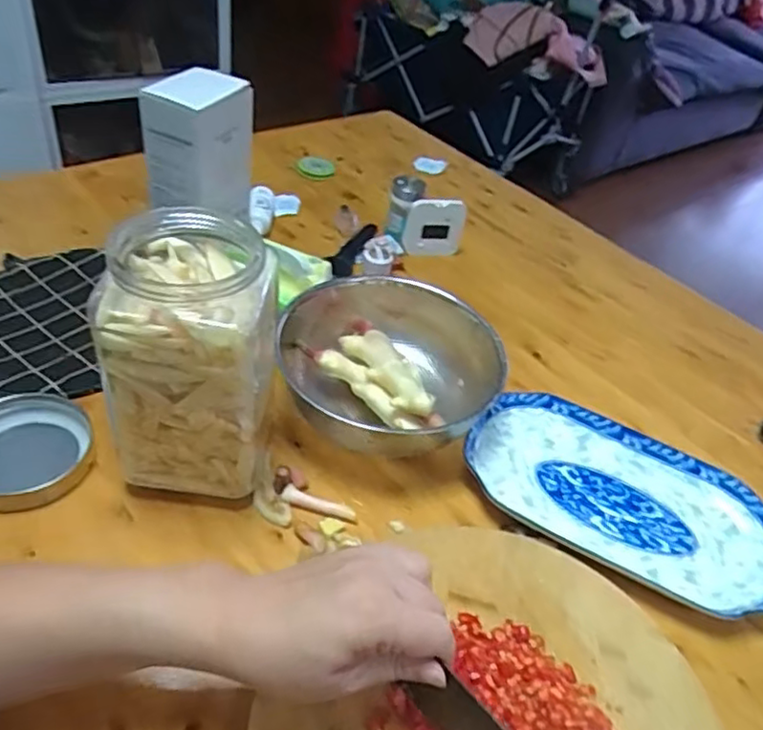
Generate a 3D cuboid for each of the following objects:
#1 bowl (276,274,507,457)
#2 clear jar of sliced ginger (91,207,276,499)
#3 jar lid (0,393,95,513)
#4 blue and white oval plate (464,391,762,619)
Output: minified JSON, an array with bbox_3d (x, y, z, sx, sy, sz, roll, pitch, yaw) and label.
[{"bbox_3d":[0.004,0.003,0.627,0.211,0.075,0.196,6,43,-6],"label":"bowl"},{"bbox_3d":[-0.141,-0.002,0.504,0.104,0.205,0.106,6,43,-6],"label":"clear jar of sliced ginger"},{"bbox_3d":[-0.299,0.070,0.540,0.104,0.028,0.100,6,43,-6],"label":"jar lid"},{"bbox_3d":[0.219,0.117,0.596,0.279,0.030,0.143,23,44,13],"label":"blue and white oval plate"}]

